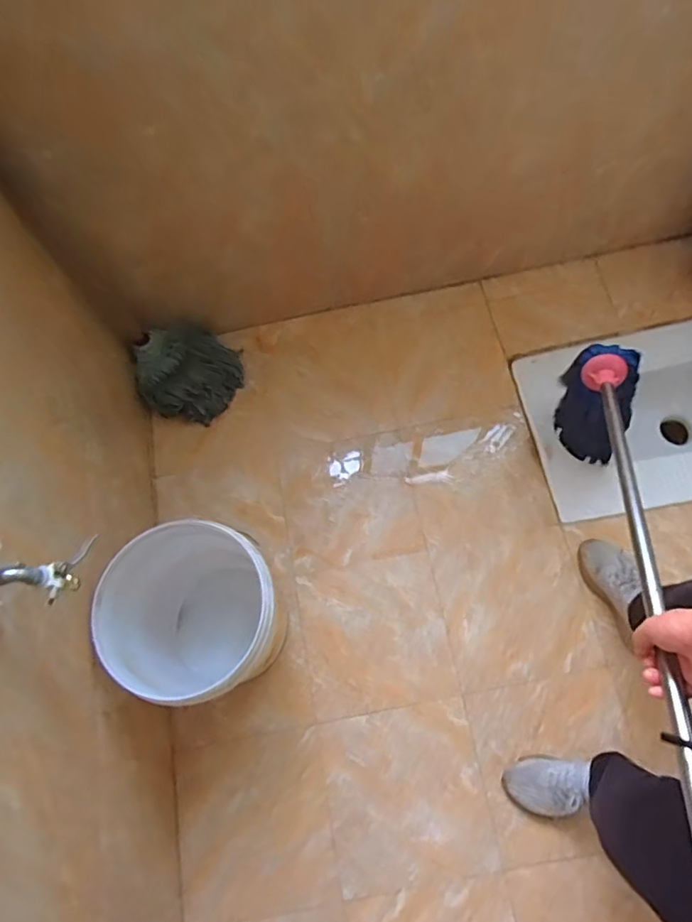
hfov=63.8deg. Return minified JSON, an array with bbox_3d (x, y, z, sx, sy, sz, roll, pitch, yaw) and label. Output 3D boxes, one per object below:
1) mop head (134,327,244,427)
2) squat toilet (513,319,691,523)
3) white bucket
[{"bbox_3d":[-0.365,-0.207,1.311,0.236,0.213,0.158,-28,76,-8],"label":"mop head"},{"bbox_3d":[0.709,-0.091,1.357,0.522,0.224,0.430,-9,74,-2],"label":"squat toilet"},{"bbox_3d":[-0.264,0.289,1.033,0.283,0.320,0.288,0,74,0],"label":"white bucket"}]

